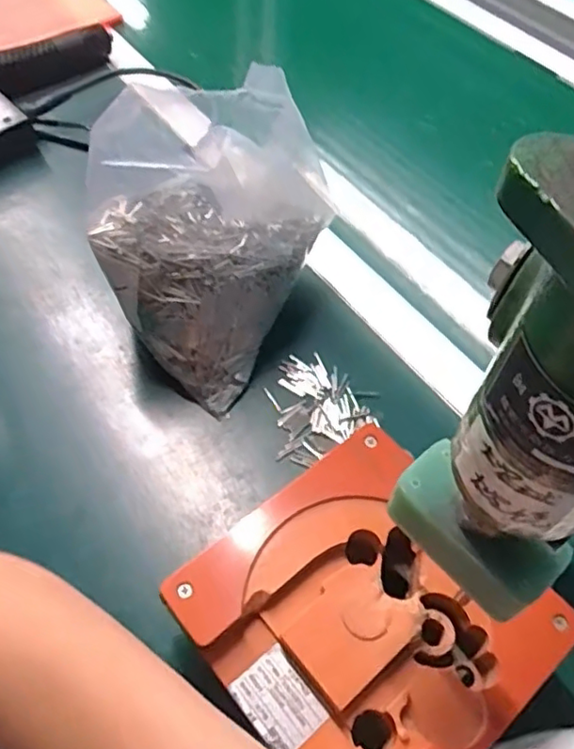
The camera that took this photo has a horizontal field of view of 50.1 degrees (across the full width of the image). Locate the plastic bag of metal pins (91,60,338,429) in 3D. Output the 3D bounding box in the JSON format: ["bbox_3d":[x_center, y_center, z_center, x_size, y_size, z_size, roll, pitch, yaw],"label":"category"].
[{"bbox_3d":[-0.050,-0.098,0.410,0.114,0.165,0.160,25,57,14],"label":"plastic bag of metal pins"}]

